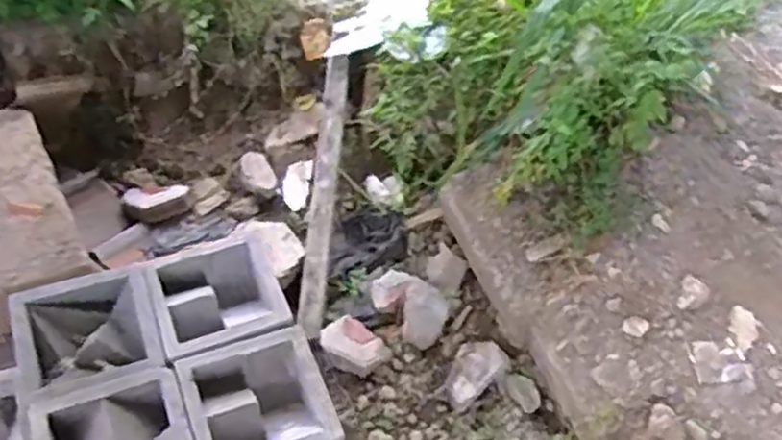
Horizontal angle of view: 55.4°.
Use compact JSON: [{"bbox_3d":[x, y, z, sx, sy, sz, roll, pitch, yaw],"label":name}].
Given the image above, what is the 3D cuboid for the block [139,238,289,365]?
[{"bbox_3d":[-0.282,0.131,1.219,0.202,0.081,0.202,-16,48,-21],"label":"block"}]

